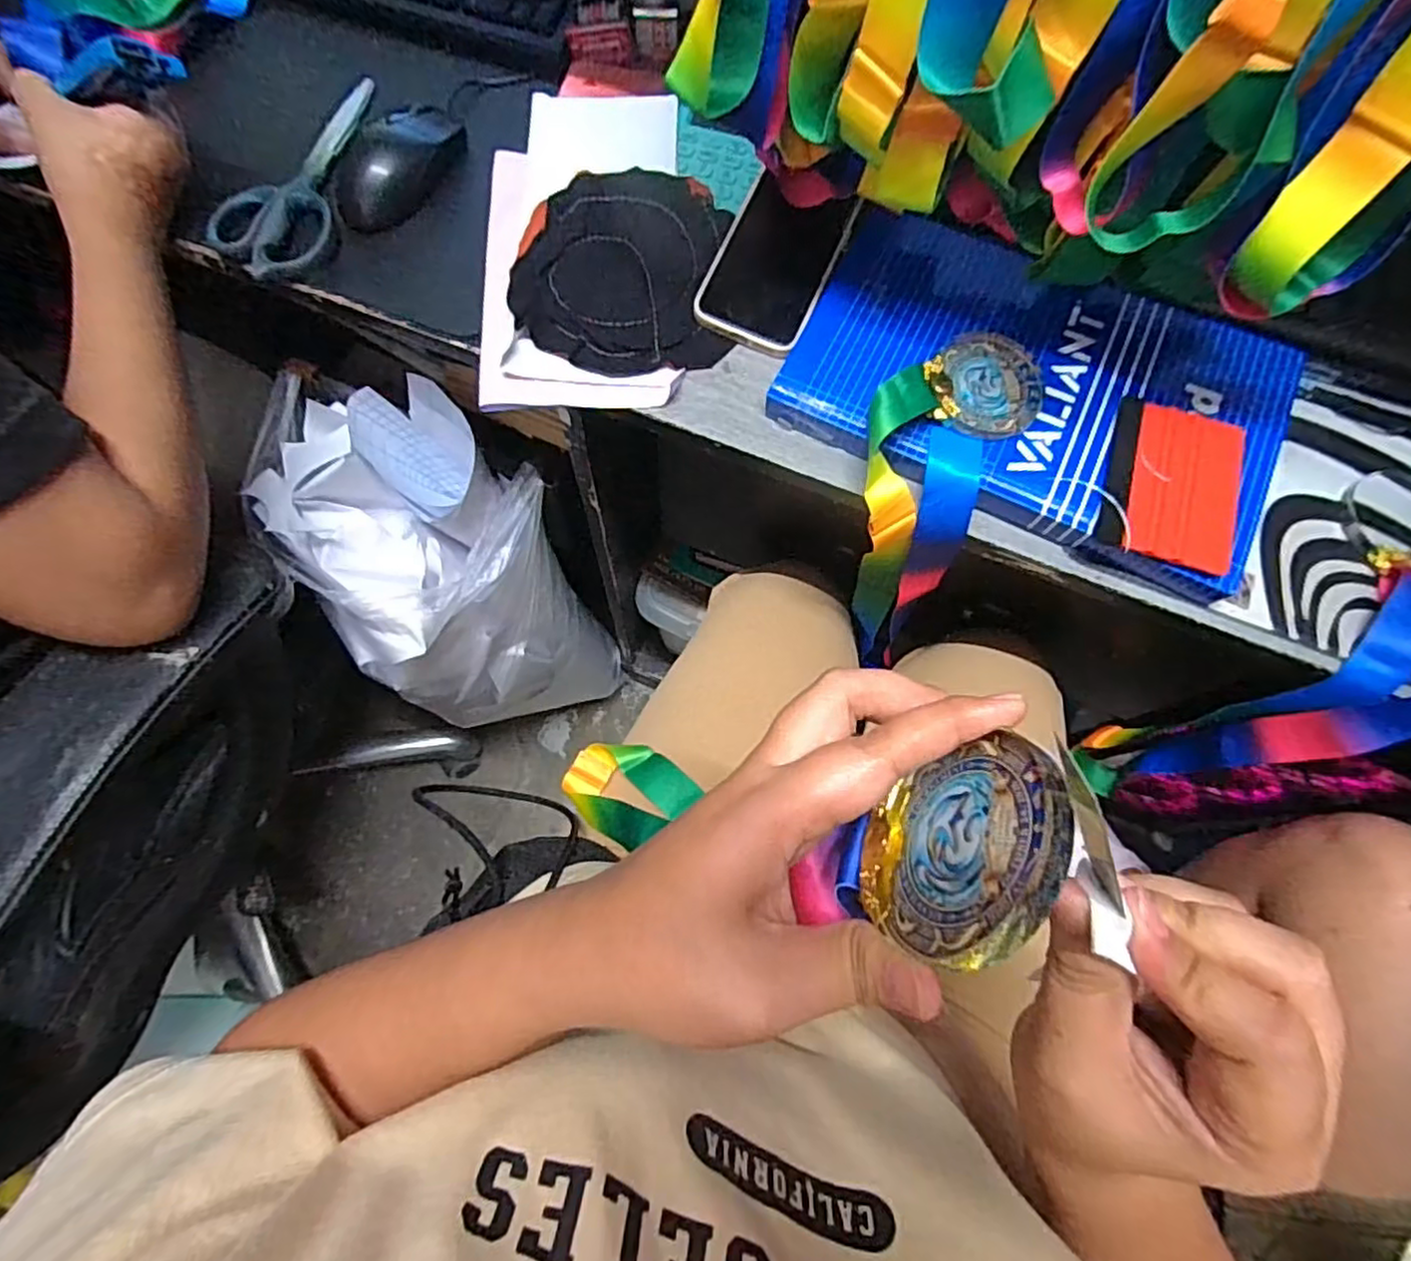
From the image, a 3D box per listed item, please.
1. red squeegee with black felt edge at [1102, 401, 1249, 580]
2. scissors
[{"bbox_3d":[0.270,-0.085,0.396,0.072,0.006,0.099,17,71,5],"label":"red squeegee with black felt edge"},{"bbox_3d":[-0.287,-0.324,0.488,0.068,0.021,0.191,5,71,1],"label":"scissors"}]

